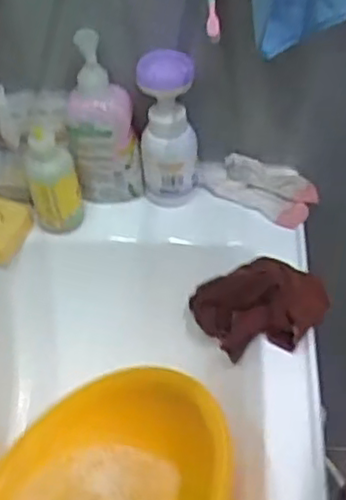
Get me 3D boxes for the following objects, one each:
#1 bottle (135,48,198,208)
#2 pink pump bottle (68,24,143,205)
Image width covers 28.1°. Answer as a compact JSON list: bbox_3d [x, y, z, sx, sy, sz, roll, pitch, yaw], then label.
[{"bbox_3d":[-0.006,-0.147,0.845,0.065,0.178,0.072,-2,48,2],"label":"bottle"},{"bbox_3d":[-0.088,-0.154,0.840,0.083,0.207,0.060,-14,49,-9],"label":"pink pump bottle"}]

